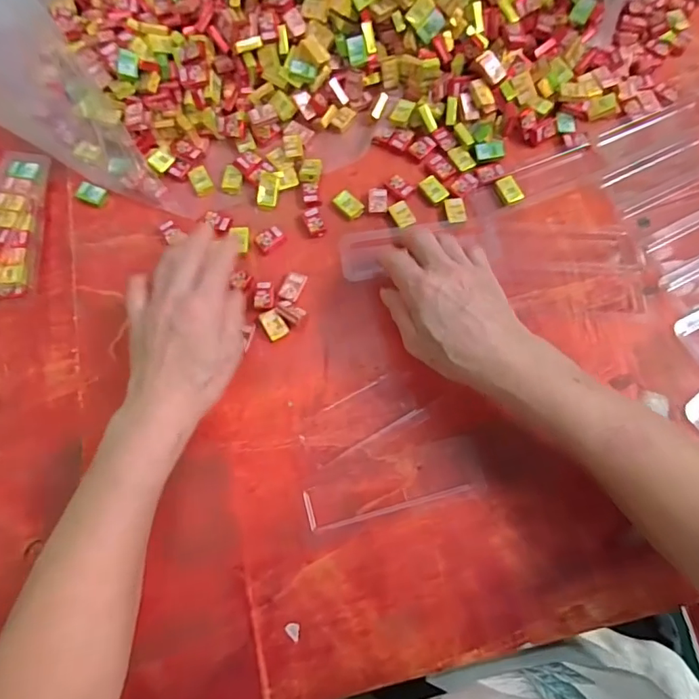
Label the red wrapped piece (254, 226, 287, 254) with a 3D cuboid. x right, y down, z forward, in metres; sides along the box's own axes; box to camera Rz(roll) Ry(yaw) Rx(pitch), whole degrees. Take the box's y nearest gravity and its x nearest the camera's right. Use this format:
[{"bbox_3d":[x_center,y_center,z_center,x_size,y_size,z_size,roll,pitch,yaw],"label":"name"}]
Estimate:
[{"bbox_3d":[-0.071,-0.099,0.438,0.026,0.008,0.018,-37,74,-11],"label":"red wrapped piece"}]

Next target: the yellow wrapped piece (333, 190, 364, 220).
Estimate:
[{"bbox_3d":[0.000,-0.133,0.449,0.019,0.010,0.027,-42,75,-12],"label":"yellow wrapped piece"}]

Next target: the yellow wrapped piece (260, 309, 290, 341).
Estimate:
[{"bbox_3d":[-0.063,-0.021,0.407,0.018,0.007,0.025,-31,73,-9],"label":"yellow wrapped piece"}]

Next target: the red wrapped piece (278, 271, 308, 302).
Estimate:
[{"bbox_3d":[-0.049,-0.055,0.419,0.017,0.004,0.028,22,73,9],"label":"red wrapped piece"}]

